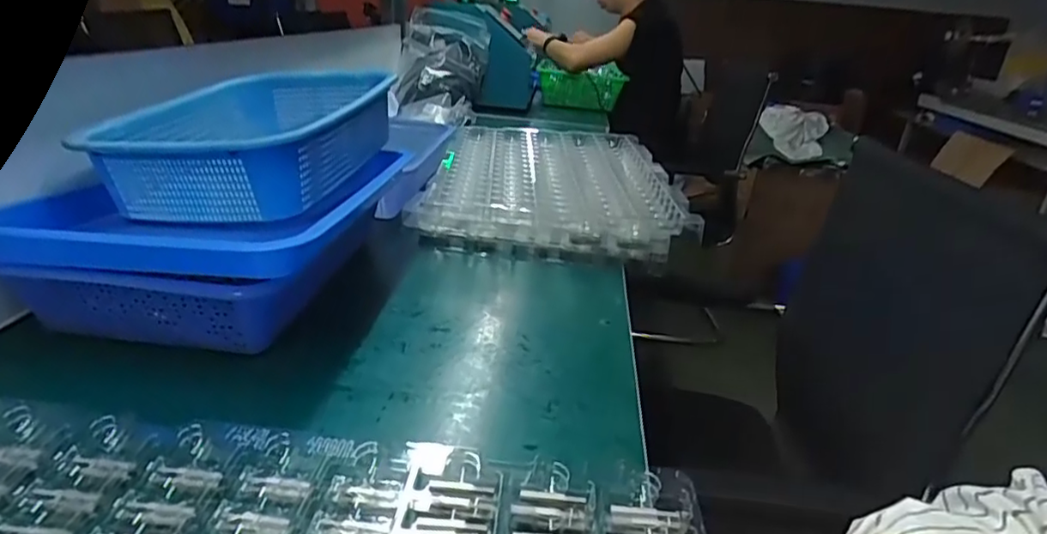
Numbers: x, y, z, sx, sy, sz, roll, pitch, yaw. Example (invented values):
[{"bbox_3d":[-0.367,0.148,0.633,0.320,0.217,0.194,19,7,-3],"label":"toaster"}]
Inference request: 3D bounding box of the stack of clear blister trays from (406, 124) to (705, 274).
[{"bbox_3d":[0.037,-0.134,0.980,0.370,0.091,0.467,8,23,-2],"label":"stack of clear blister trays"}]

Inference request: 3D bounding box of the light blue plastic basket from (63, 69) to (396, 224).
[{"bbox_3d":[-0.289,-0.146,0.686,0.204,0.104,0.340,10,23,0],"label":"light blue plastic basket"}]

